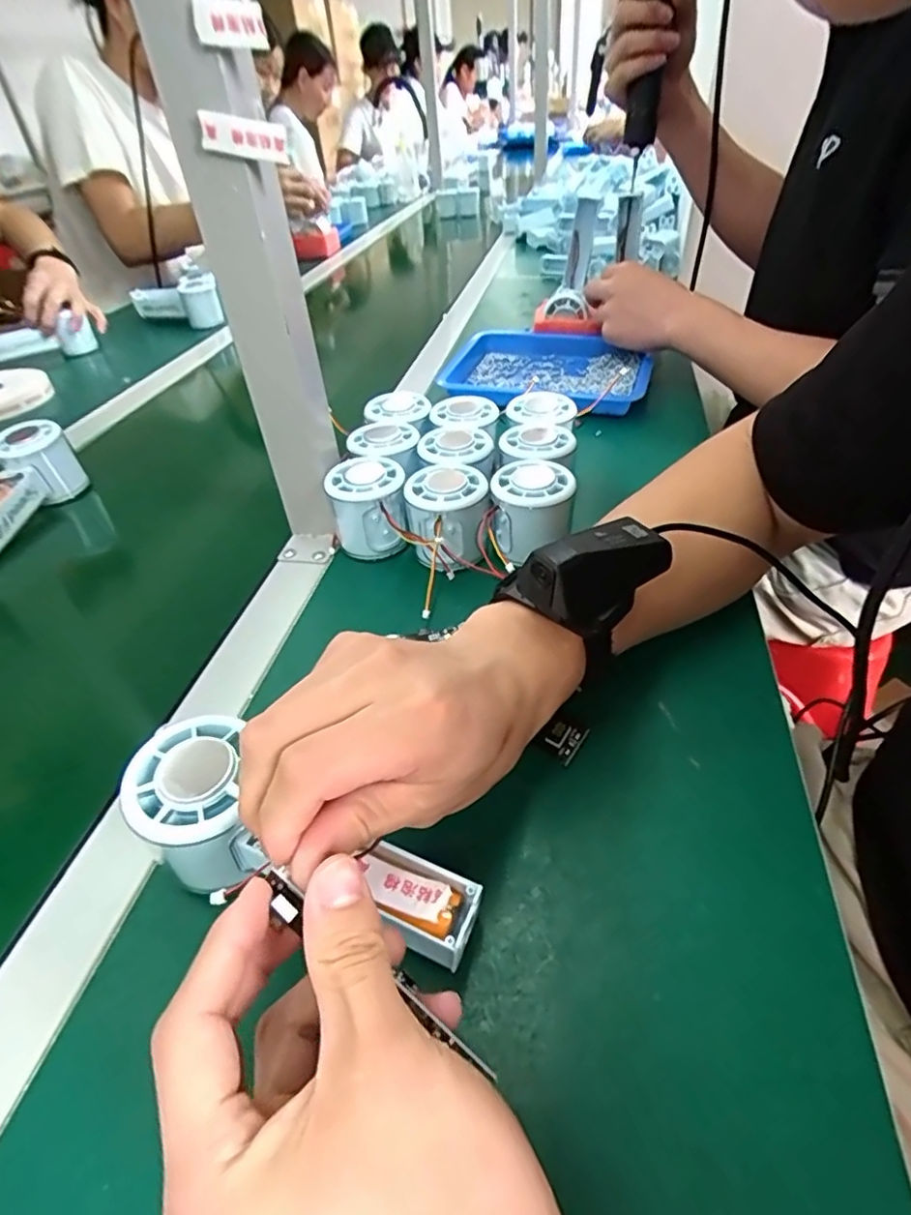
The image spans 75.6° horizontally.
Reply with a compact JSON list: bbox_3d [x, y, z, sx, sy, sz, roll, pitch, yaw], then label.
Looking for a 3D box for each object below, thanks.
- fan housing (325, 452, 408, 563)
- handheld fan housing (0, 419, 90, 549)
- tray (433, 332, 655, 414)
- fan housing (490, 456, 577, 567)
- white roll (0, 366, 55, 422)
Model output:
[{"bbox_3d":[-0.066,-0.075,0.441,0.053,0.064,0.060,-13,43,-10],"label":"fan housing"},{"bbox_3d":[-0.382,-0.093,0.508,0.043,0.058,0.145,3,55,7],"label":"handheld fan housing"},{"bbox_3d":[0.106,-0.271,0.671,0.222,0.025,0.181,13,44,19],"label":"tray"},{"bbox_3d":[0.054,-0.072,0.416,0.054,0.051,0.058,3,43,7],"label":"fan housing"},{"bbox_3d":[-0.560,-0.261,0.721,0.114,0.032,0.115,-32,49,-27],"label":"white roll"}]

